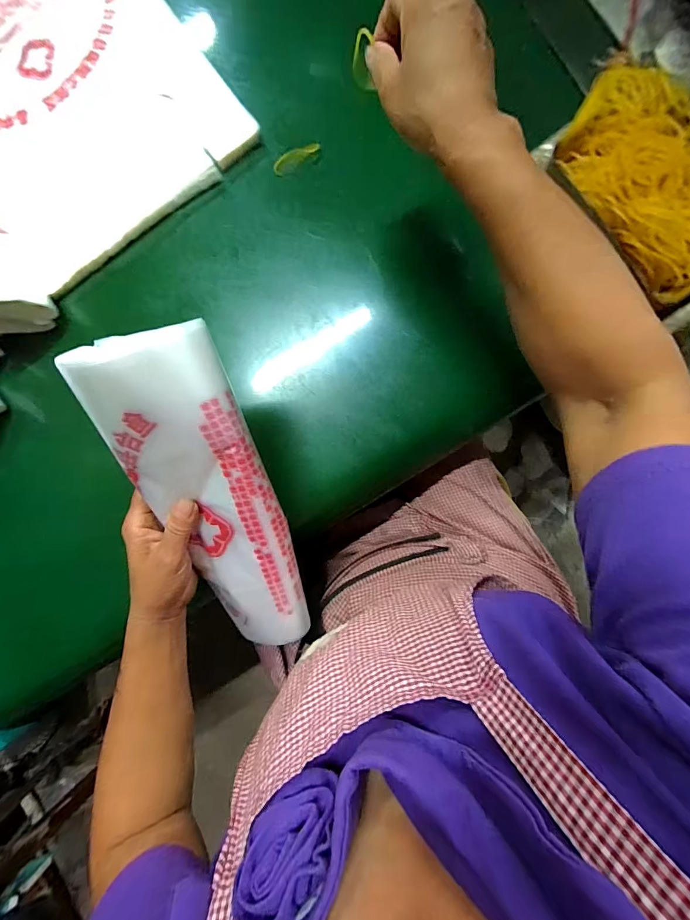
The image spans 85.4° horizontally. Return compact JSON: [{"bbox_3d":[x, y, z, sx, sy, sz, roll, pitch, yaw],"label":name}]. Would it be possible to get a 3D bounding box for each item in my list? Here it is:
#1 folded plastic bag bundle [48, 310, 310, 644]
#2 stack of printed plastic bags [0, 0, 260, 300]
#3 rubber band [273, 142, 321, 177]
[{"bbox_3d":[-0.107,0.047,0.306,0.100,0.039,0.294,-14,117,4],"label":"folded plastic bag bundle"},{"bbox_3d":[-0.341,-0.452,0.405,0.289,0.066,0.456,-36,87,2],"label":"stack of printed plastic bags"},{"bbox_3d":[-0.054,-0.333,0.410,0.054,0.007,0.019,-25,87,3],"label":"rubber band"}]

